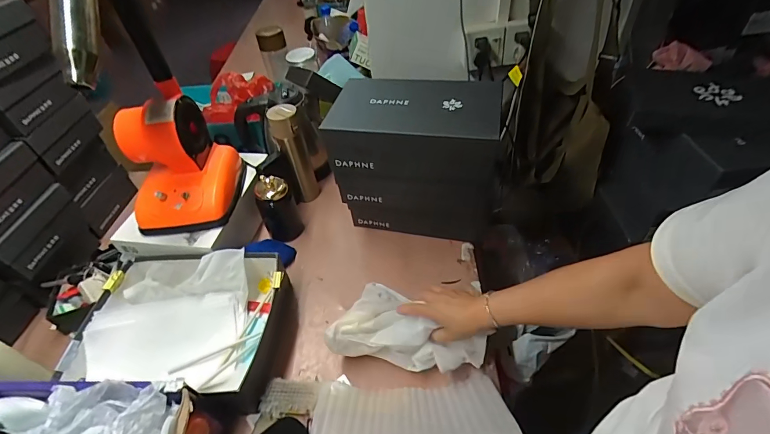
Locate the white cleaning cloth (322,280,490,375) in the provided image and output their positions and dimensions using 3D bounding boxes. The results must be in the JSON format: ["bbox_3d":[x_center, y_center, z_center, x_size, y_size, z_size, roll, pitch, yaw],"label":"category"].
[{"bbox_3d":[0.046,0.177,0.644,0.244,0.079,0.147,7,47,12],"label":"white cleaning cloth"}]

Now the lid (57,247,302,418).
[{"bbox_3d":[-0.346,0.195,0.667,0.334,0.093,0.265,-1,46,5],"label":"lid"}]

